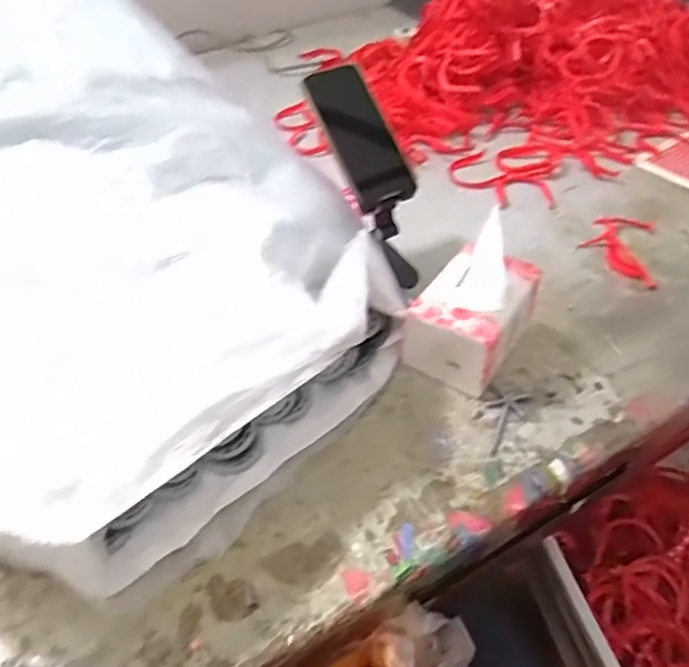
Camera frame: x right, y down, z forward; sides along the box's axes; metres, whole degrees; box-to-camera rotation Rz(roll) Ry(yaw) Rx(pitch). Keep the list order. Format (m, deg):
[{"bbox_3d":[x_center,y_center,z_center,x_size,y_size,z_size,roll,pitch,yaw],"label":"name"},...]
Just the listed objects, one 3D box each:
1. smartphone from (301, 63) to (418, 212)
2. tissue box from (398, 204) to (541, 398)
[{"bbox_3d":[0.016,-0.219,0.660,0.076,0.015,0.163,-24,86,-21],"label":"smartphone"},{"bbox_3d":[0.134,-0.031,0.616,0.100,0.131,0.126,25,51,24],"label":"tissue box"}]

